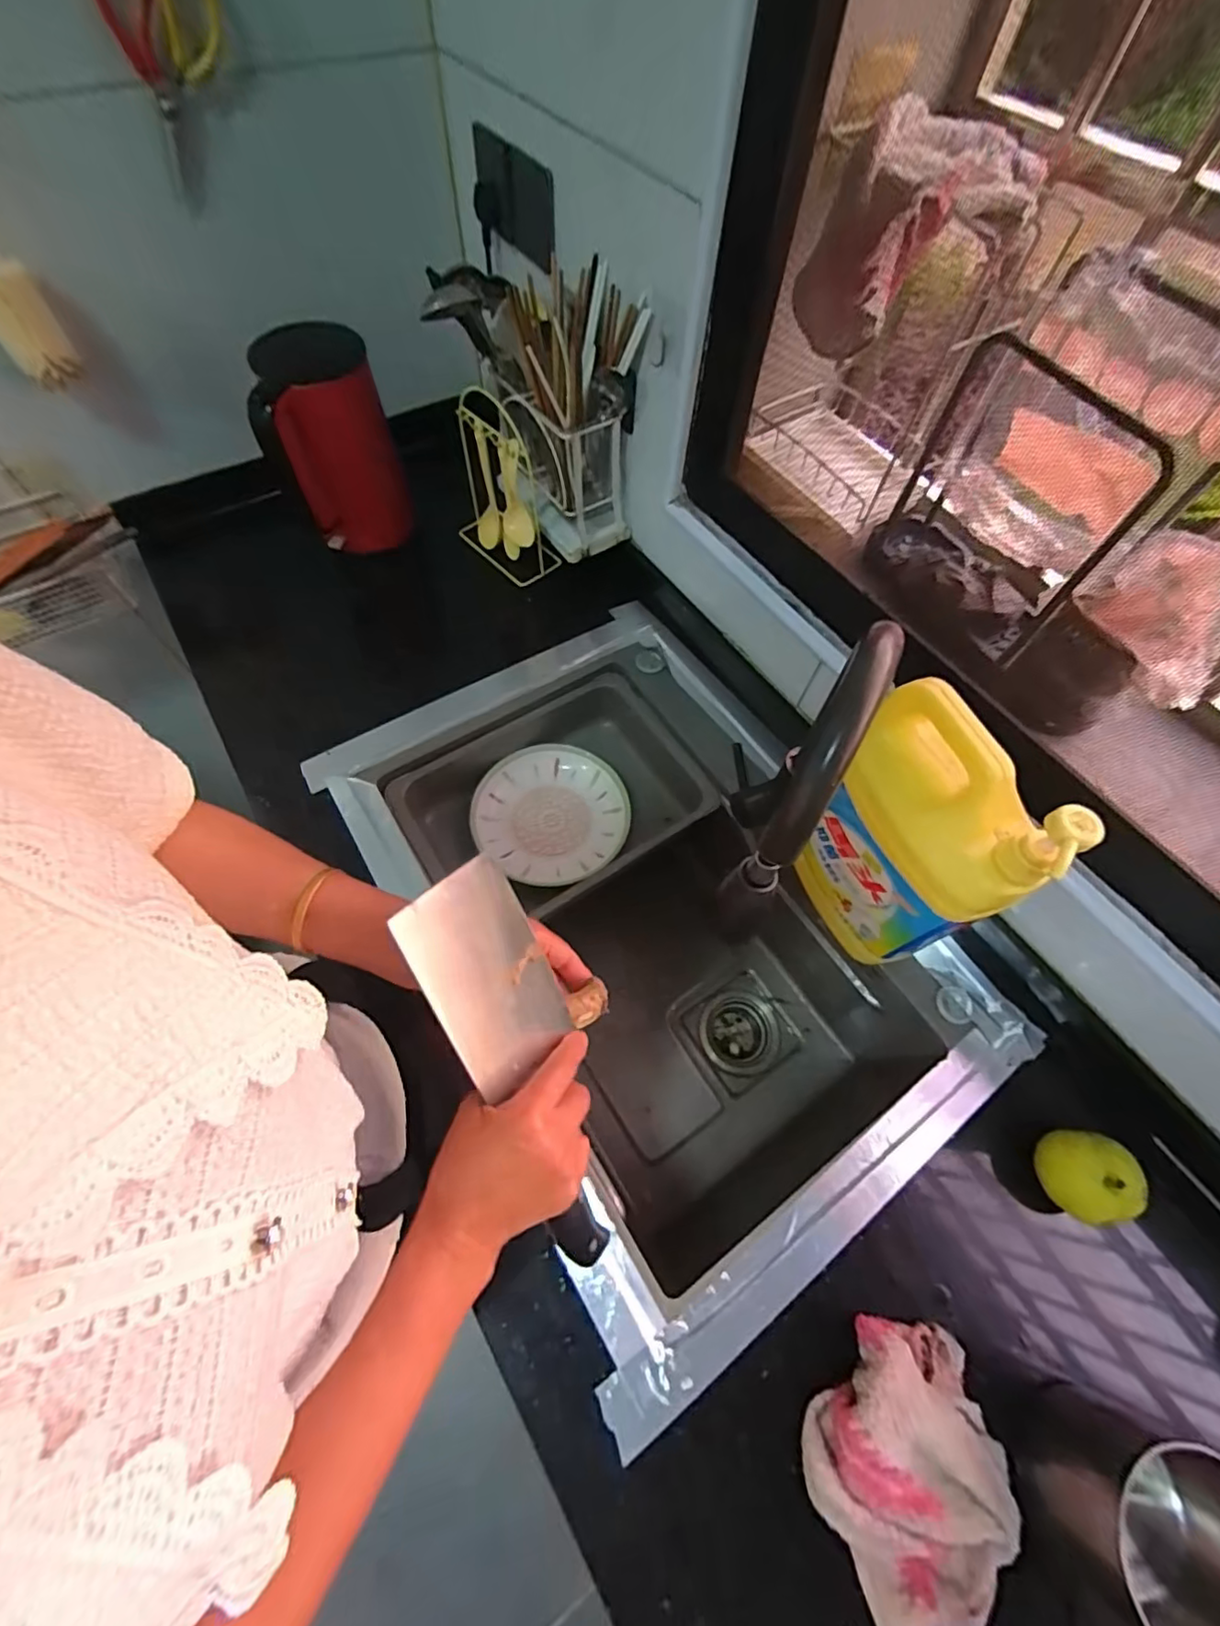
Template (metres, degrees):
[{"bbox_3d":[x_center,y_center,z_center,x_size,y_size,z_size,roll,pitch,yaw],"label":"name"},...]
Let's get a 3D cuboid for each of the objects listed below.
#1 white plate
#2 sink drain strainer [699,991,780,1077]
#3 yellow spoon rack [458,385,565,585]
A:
[{"bbox_3d":[-0.074,0.003,0.778,0.196,0.044,0.195,1,63,-2],"label":"white plate"},{"bbox_3d":[0.175,0.308,0.806,0.102,0.060,0.104,1,63,-2],"label":"sink drain strainer"},{"bbox_3d":[-0.142,-0.443,0.811,0.088,0.199,0.159,-32,68,-17],"label":"yellow spoon rack"}]

